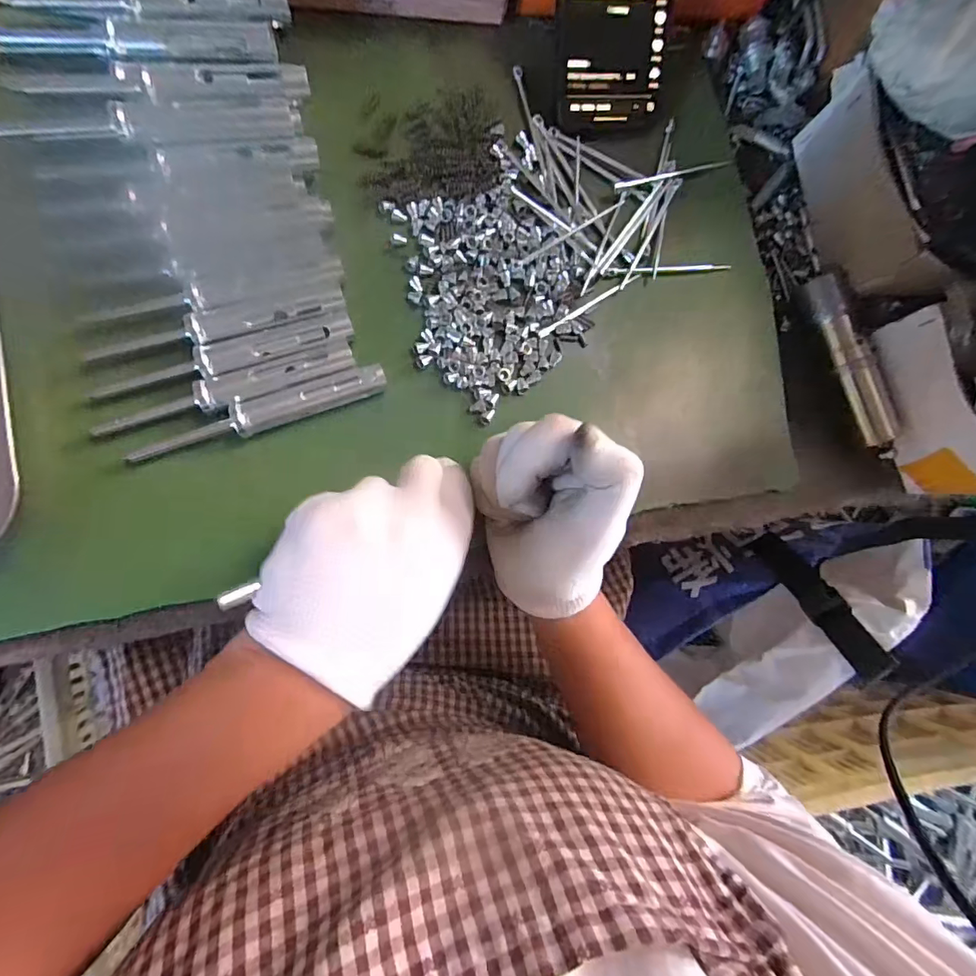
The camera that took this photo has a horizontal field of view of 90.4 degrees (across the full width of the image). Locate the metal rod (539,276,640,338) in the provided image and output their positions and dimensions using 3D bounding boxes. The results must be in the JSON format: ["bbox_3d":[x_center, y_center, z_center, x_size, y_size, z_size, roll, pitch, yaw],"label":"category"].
[{"bbox_3d":[0.067,-0.122,0.323,0.083,0.004,0.005,-34,90,-10],"label":"metal rod"}]

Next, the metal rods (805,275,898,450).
[{"bbox_3d":[0.249,-0.088,0.336,0.018,0.024,0.119,-21,88,-10],"label":"metal rods"}]

